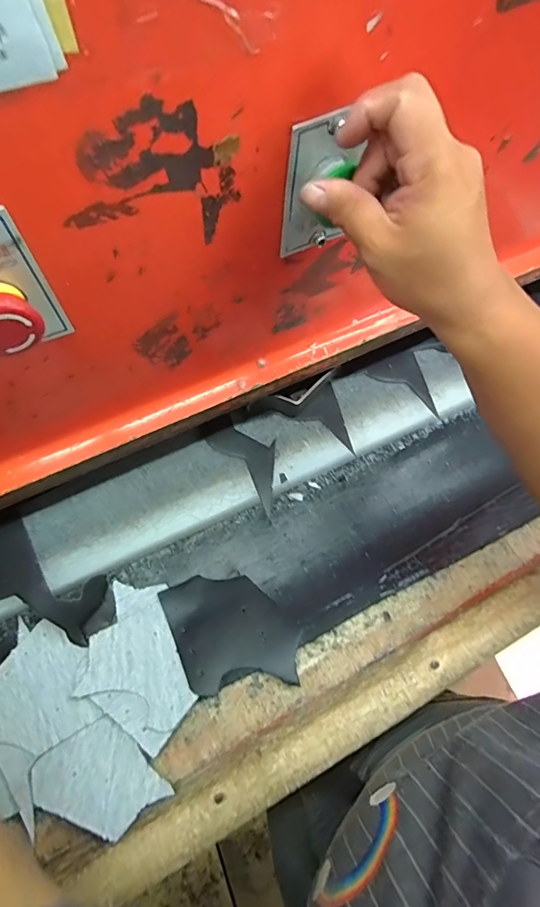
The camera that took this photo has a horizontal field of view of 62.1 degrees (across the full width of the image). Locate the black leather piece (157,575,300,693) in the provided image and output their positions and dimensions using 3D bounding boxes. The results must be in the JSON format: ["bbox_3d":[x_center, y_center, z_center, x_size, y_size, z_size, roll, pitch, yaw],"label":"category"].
[{"bbox_3d":[-0.038,0.167,0.426,0.123,0.004,0.102,-5,53,-3],"label":"black leather piece"}]

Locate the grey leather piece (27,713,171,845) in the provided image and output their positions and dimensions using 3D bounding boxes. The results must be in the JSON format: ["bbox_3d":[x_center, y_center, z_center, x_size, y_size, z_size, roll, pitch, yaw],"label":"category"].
[{"bbox_3d":[-0.138,0.264,0.361,0.093,0.006,0.072,32,56,28],"label":"grey leather piece"}]

